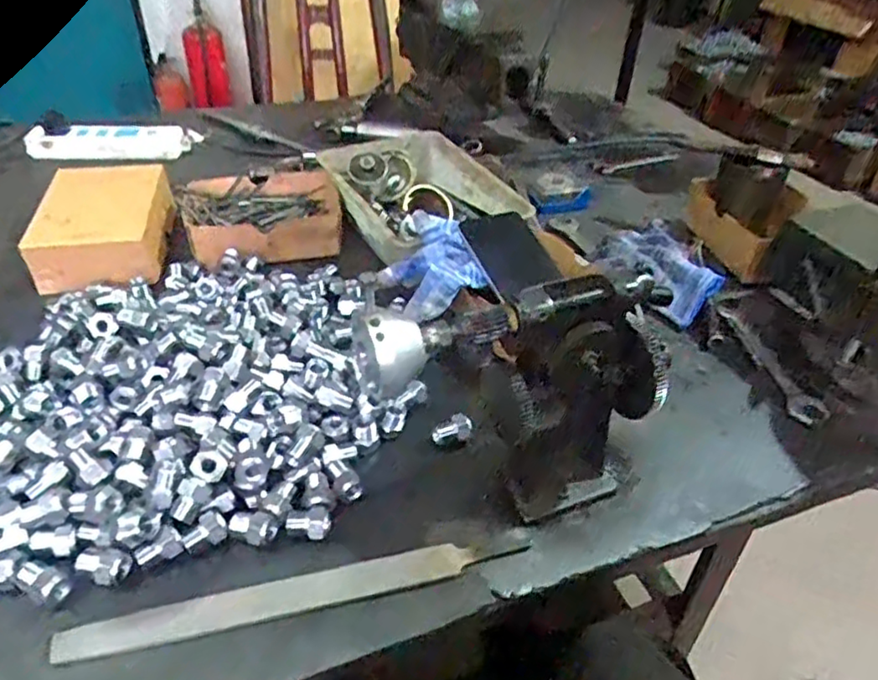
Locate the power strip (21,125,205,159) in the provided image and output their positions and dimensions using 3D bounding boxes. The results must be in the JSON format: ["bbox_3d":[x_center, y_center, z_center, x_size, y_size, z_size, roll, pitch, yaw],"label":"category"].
[{"bbox_3d":[-0.461,-0.279,0.923,0.226,0.029,0.061,-1,38,-6],"label":"power strip"}]

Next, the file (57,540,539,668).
[{"bbox_3d":[-0.086,0.163,0.420,0.286,0.010,0.027,-8,39,-15],"label":"file"}]

